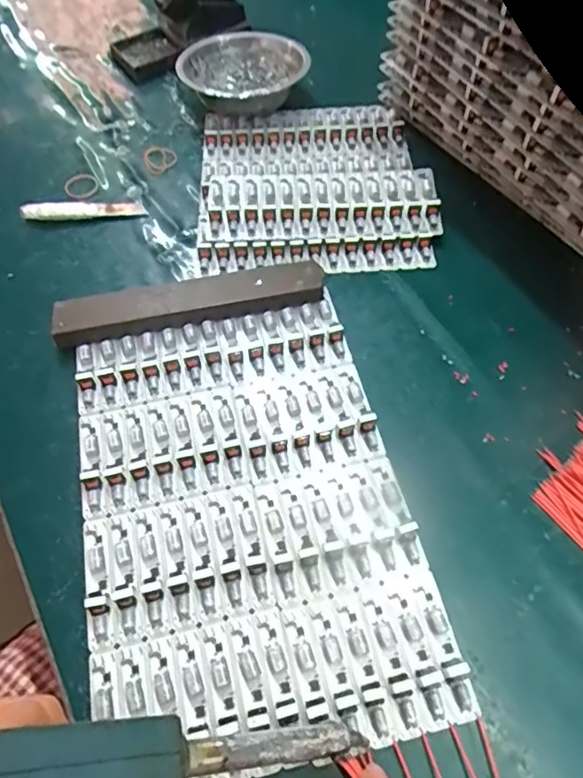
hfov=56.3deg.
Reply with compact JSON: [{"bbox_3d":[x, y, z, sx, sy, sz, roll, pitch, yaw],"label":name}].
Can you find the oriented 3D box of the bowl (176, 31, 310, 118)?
[{"bbox_3d":[-0.048,-0.312,0.544,0.122,0.036,0.127,0,59,1],"label":"bowl"}]

